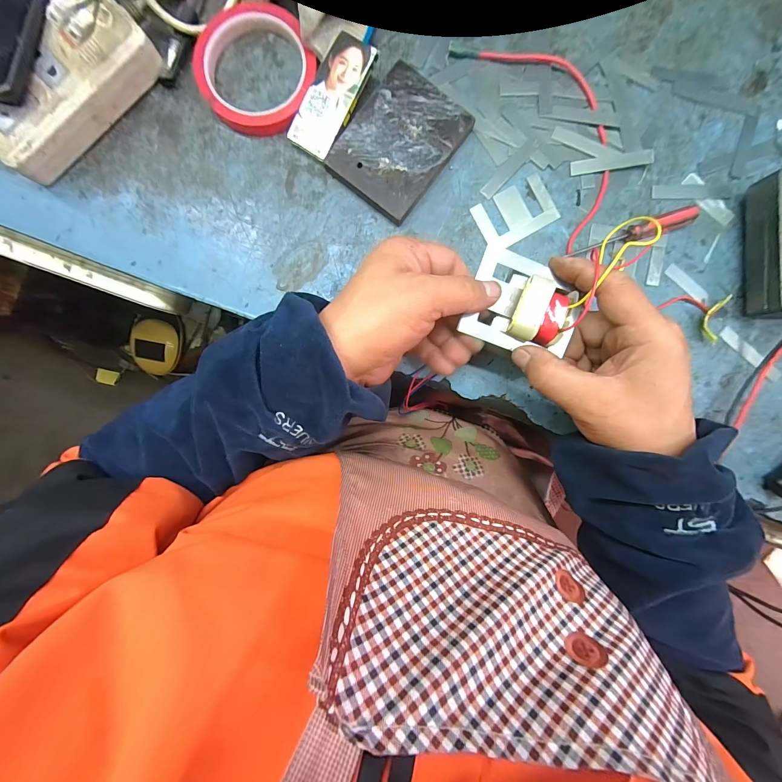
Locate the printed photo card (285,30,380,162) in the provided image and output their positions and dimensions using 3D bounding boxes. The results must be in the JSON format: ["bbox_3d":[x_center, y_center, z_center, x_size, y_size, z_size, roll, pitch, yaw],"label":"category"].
[{"bbox_3d":[-0.048,-0.237,0.274,0.037,0.004,0.086,32,103,1],"label":"printed photo card"}]

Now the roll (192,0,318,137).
[{"bbox_3d":[-0.111,-0.264,0.280,0.096,0.016,0.096,0,92,0],"label":"roll"}]

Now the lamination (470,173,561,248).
[{"bbox_3d":[0.108,-0.153,0.291,0.065,0.004,0.043,-28,92,1],"label":"lamination"}]

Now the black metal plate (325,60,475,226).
[{"bbox_3d":[0.007,-0.205,0.285,0.082,0.013,0.103,37,92,-1],"label":"black metal plate"}]

